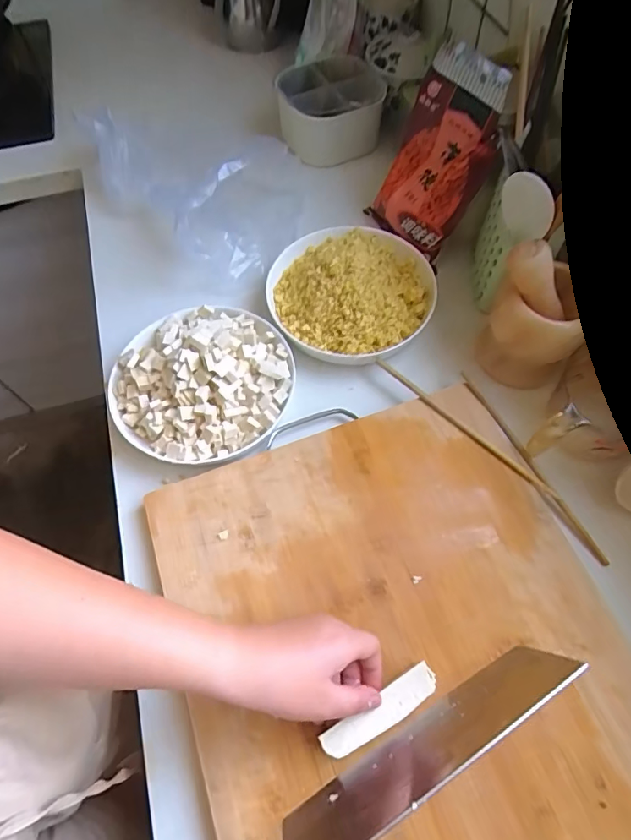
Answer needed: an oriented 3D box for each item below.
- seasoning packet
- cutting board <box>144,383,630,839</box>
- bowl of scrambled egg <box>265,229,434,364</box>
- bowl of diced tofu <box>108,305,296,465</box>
[{"bbox_3d":[0.139,-0.309,0.565,0.032,0.207,0.128,-23,57,-36],"label":"seasoning packet"},{"bbox_3d":[0.093,0.246,0.380,0.357,0.019,0.546,-20,62,-8],"label":"cutting board"},{"bbox_3d":[0.043,-0.157,0.568,0.192,0.066,0.187,-1,61,2],"label":"bowl of scrambled egg"},{"bbox_3d":[-0.124,-0.049,0.512,0.188,0.080,0.185,-1,61,2],"label":"bowl of diced tofu"}]

